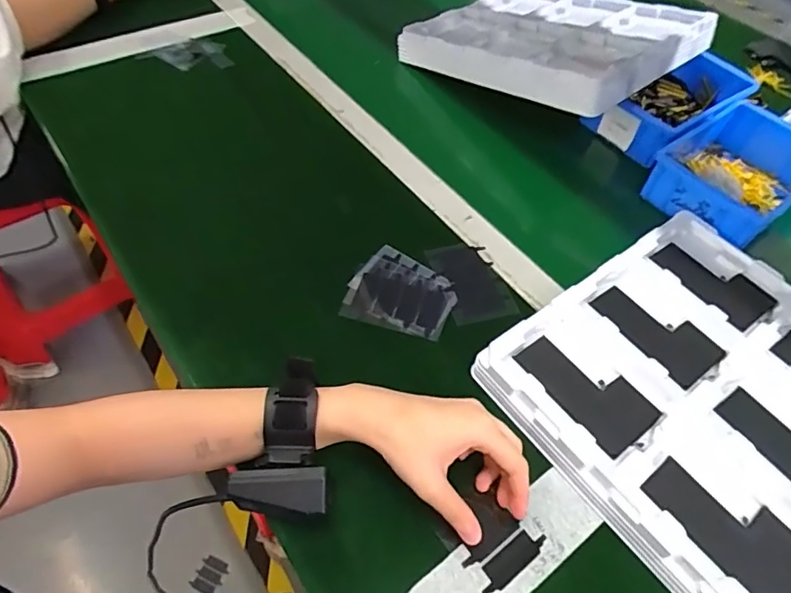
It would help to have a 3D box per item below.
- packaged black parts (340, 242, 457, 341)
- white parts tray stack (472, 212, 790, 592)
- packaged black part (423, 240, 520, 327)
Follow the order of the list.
[{"bbox_3d":[0.005,-0.001,0.483,0.096,0.007,0.085,23,54,11],"label":"packaged black parts"},{"bbox_3d":[0.270,0.074,0.433,0.313,0.031,0.269,-30,62,-25],"label":"white parts tray stack"},{"bbox_3d":[0.072,-0.016,0.505,0.060,0.009,0.098,-13,56,-15],"label":"packaged black part"}]

